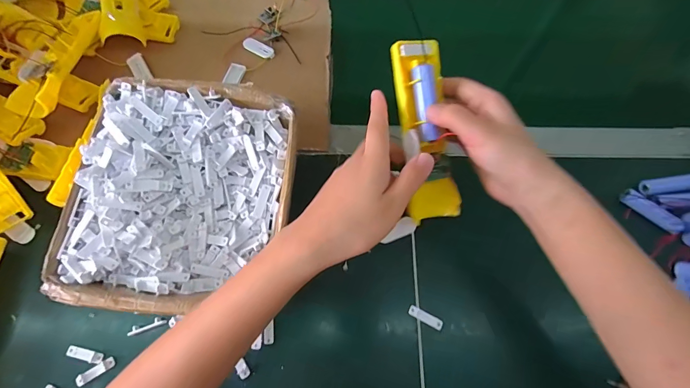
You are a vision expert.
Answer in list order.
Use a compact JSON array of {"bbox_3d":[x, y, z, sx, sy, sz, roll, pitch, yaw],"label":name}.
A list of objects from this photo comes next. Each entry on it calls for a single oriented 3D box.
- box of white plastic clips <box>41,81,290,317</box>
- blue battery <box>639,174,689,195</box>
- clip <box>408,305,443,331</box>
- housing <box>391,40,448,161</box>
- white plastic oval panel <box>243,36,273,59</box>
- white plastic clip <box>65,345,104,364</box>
[{"bbox_3d":[-0.164,0.004,0.363,0.198,0.083,0.227,9,71,1],"label":"box of white plastic clips"},{"bbox_3d":[0.383,-0.010,0.403,0.073,0.022,0.020,-7,71,-4],"label":"blue battery"},{"bbox_3d":[0.087,0.132,0.365,0.037,0.005,0.011,28,72,8],"label":"clip"},{"bbox_3d":[0.066,-0.085,0.300,0.042,0.016,0.100,-4,91,-3],"label":"housing"},{"bbox_3d":[-0.123,-0.207,0.482,0.048,0.004,0.022,32,73,9],"label":"white plastic oval panel"},{"bbox_3d":[-0.269,0.166,0.351,0.037,0.004,0.011,14,71,3],"label":"white plastic clip"}]

